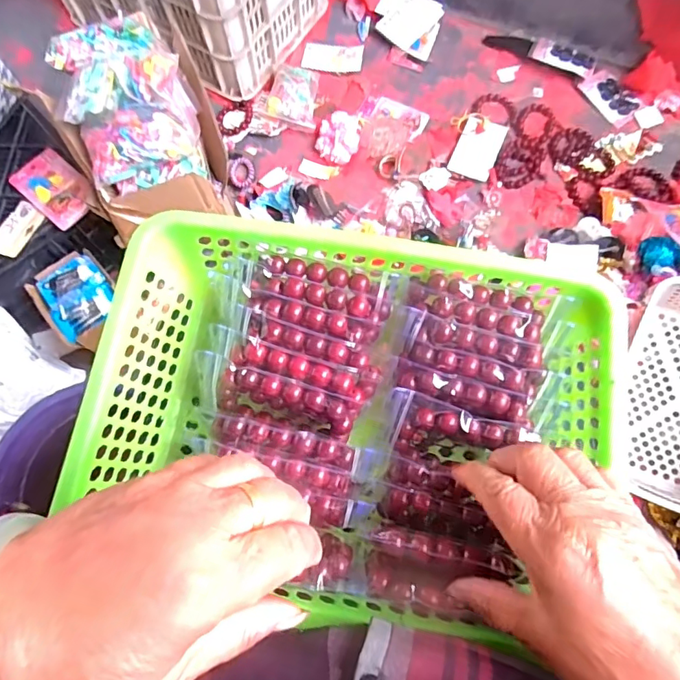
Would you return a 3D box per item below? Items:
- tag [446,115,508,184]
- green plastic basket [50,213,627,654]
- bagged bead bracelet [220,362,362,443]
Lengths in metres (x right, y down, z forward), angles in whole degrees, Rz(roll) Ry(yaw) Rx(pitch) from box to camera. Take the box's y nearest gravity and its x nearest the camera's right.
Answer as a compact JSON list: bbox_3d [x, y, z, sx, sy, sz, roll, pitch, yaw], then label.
[{"bbox_3d":[0.269,-0.372,0.968,0.081,0.006,0.137,22,74,7],"label":"tag"},{"bbox_3d":[0.010,0.049,0.326,0.315,0.081,0.235,8,72,5],"label":"green plastic basket"},{"bbox_3d":[-0.035,0.045,0.339,0.091,0.059,0.026,13,72,6],"label":"bagged bead bracelet"}]

